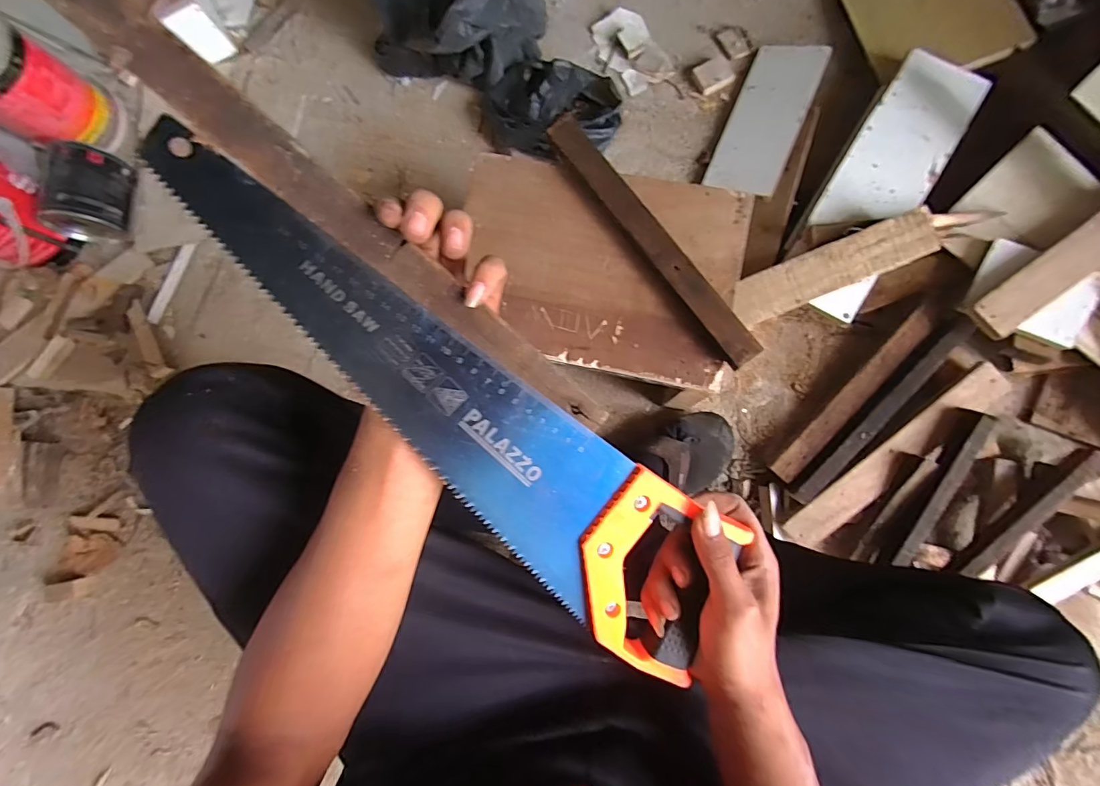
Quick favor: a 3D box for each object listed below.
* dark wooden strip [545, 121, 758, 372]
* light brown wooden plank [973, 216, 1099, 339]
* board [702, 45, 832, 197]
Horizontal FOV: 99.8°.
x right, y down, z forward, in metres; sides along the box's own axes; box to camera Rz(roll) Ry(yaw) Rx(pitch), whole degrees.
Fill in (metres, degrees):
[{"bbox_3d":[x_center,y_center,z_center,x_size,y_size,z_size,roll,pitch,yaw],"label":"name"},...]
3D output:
[{"bbox_3d":[0.104,-0.165,0.491,0.034,0.012,0.325,-35,81,0],"label":"dark wooden strip"},{"bbox_3d":[0.687,-0.192,0.573,0.340,0.015,0.050,-39,74,5],"label":"light brown wooden plank"},{"bbox_3d":[0.334,-0.423,0.712,0.107,0.010,0.253,21,86,19],"label":"board"}]

